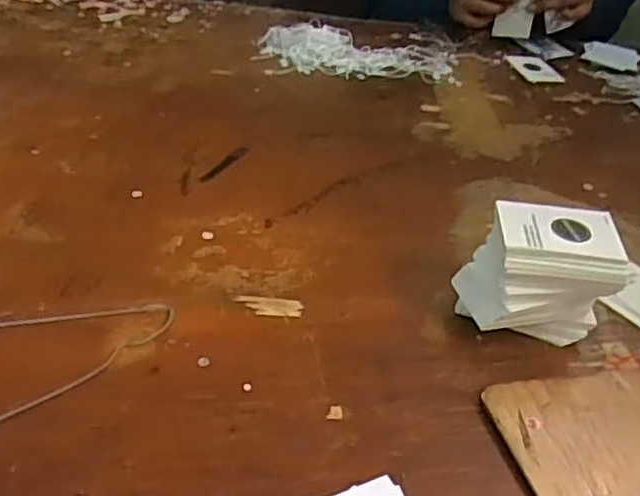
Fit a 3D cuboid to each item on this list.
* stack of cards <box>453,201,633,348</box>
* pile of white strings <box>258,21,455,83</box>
[{"bbox_3d":[0.171,0.022,0.553,0.106,0.088,0.072,0,35,-7],"label":"stack of cards"},{"bbox_3d":[0.058,-0.279,0.997,0.287,0.036,0.123,3,35,-4],"label":"pile of white strings"}]

